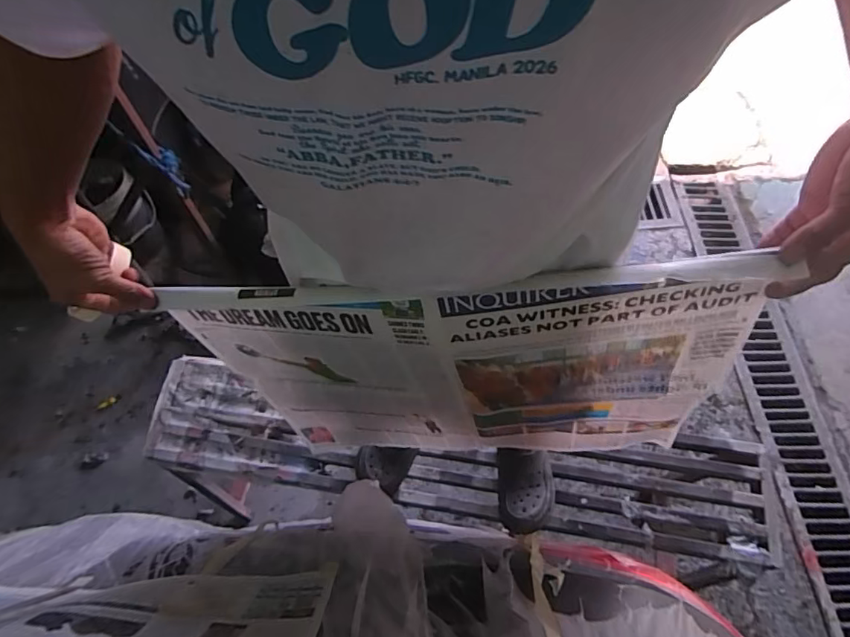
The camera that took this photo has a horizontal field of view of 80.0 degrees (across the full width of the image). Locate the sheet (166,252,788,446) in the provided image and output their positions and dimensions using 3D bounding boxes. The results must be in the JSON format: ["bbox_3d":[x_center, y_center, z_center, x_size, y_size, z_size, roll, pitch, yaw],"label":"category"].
[{"bbox_3d":[0.039,0.089,0.664,0.603,0.483,0.036,-2,60,11],"label":"sheet"}]

